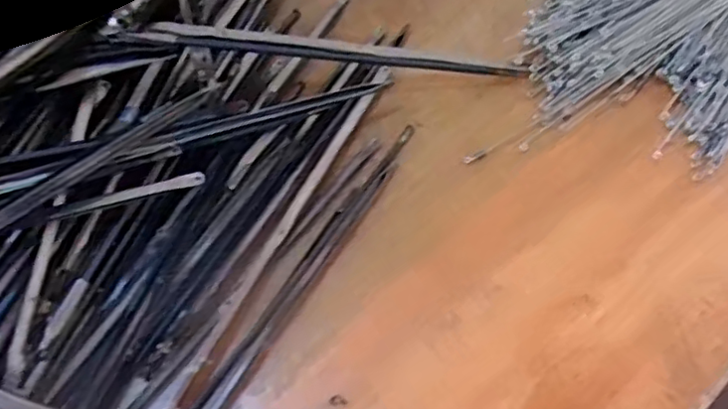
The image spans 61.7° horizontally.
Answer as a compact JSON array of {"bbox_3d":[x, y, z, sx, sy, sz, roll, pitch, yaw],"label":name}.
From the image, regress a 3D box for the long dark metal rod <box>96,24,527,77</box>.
[{"bbox_3d":[-0.011,-0.061,0.249,0.165,0.006,0.007,2,64,-17],"label":"long dark metal rod"}]

